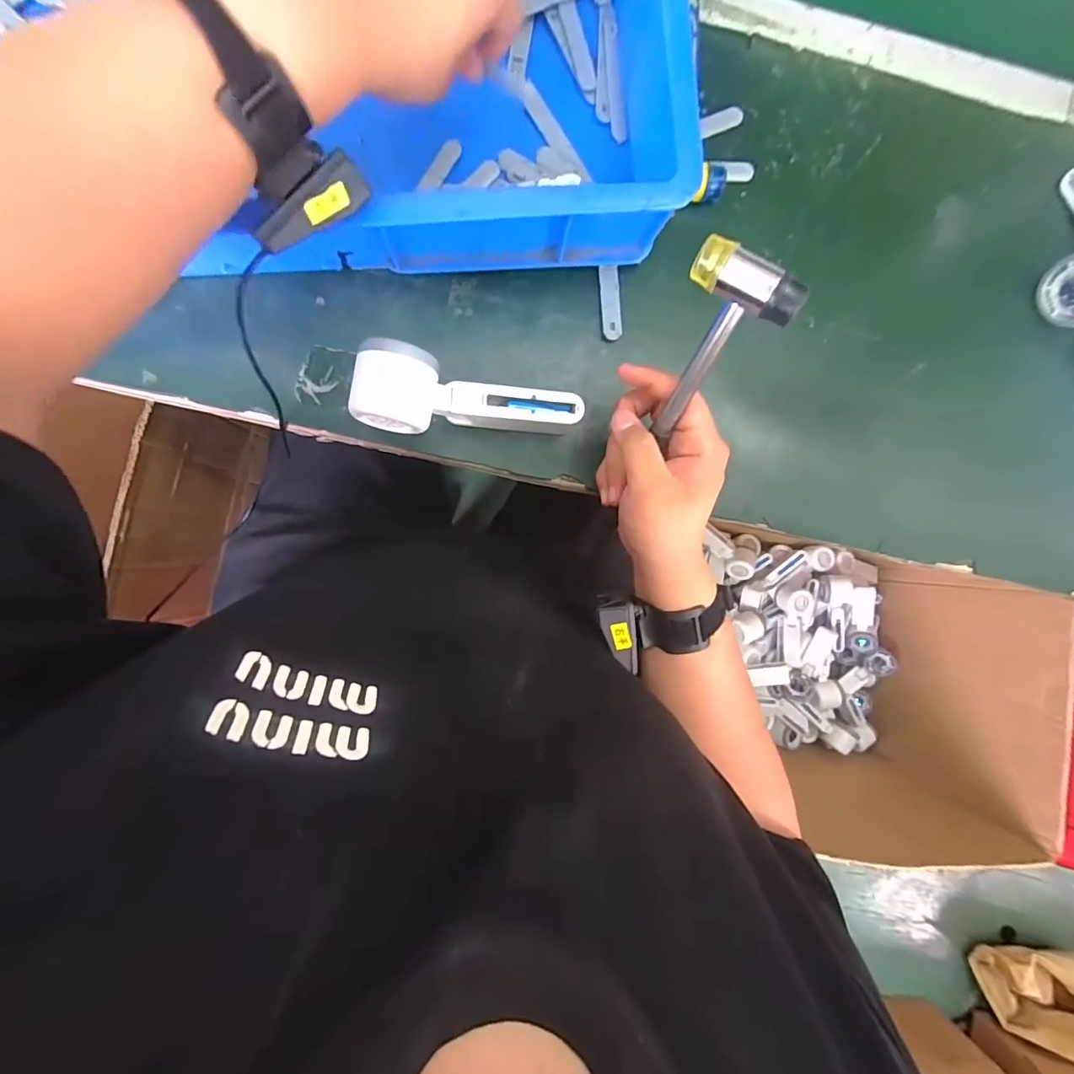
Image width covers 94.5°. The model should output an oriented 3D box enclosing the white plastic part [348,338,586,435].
[{"bbox_3d":[-0.051,-0.099,0.376,0.162,0.047,0.057,11,87,-4],"label":"white plastic part"}]

